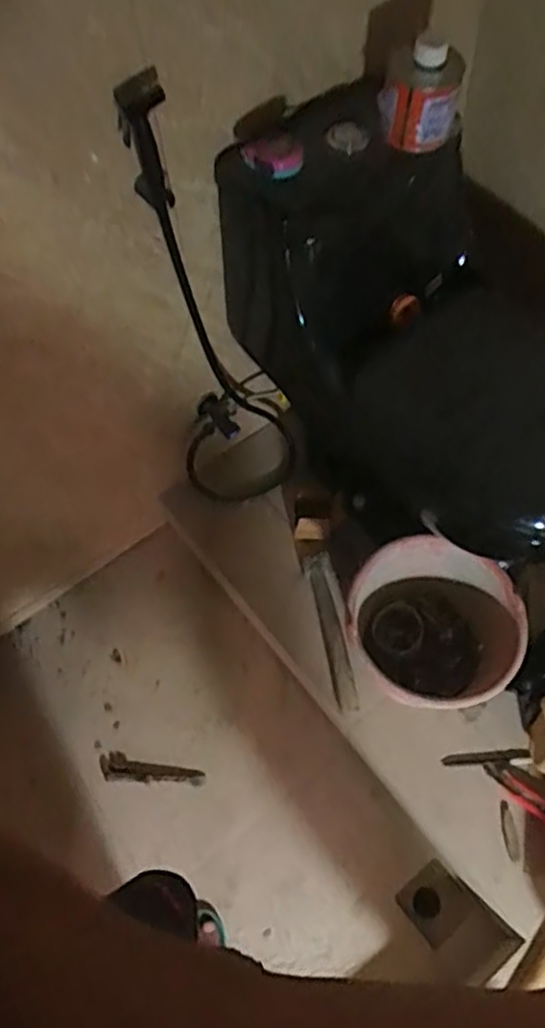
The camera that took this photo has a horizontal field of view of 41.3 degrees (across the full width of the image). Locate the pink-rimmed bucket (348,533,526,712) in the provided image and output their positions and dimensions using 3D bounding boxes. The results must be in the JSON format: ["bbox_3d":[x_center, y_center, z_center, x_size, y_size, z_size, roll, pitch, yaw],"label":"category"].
[{"bbox_3d":[0.265,0.199,1.210,0.265,0.180,0.266,-2,60,3],"label":"pink-rimmed bucket"}]

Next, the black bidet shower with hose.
[{"bbox_3d":[-0.080,-0.281,1.192,0.211,0.790,0.155,0,60,3],"label":"black bidet shower with hose"}]

